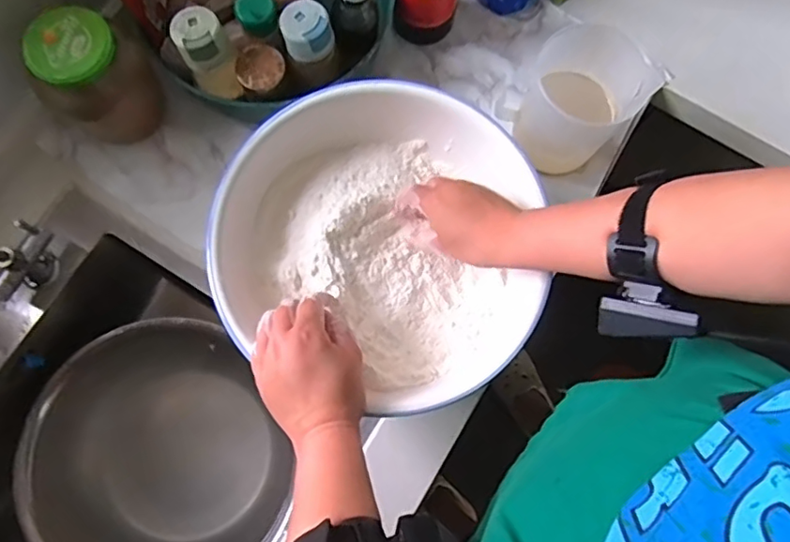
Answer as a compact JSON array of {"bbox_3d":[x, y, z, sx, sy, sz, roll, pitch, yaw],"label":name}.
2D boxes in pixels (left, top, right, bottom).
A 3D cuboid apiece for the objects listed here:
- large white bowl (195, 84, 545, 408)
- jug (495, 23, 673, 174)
[{"bbox_3d":[-0.028,-0.019,0.582,0.288,0.091,0.313,0,78,-1],"label":"large white bowl"},{"bbox_3d":[0.191,-0.184,0.618,0.124,0.139,0.101,38,79,6],"label":"jug"}]

